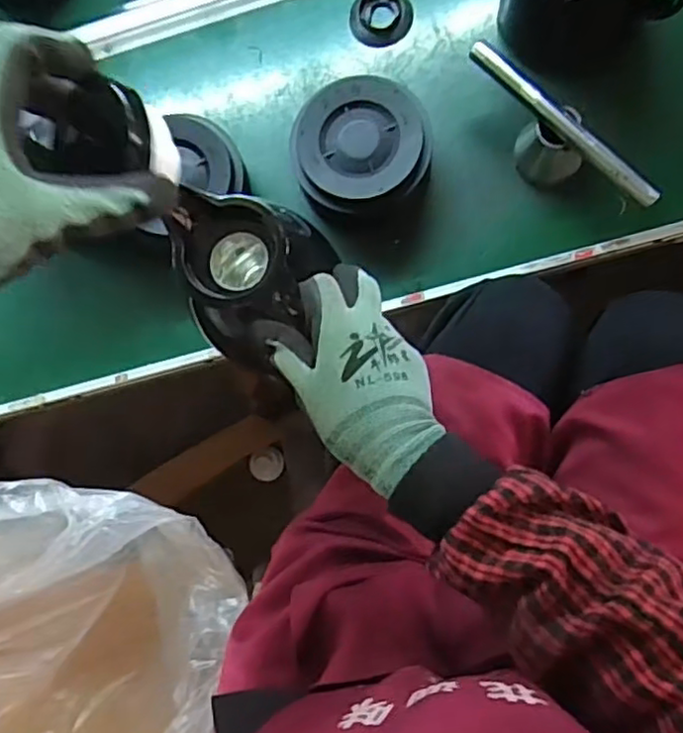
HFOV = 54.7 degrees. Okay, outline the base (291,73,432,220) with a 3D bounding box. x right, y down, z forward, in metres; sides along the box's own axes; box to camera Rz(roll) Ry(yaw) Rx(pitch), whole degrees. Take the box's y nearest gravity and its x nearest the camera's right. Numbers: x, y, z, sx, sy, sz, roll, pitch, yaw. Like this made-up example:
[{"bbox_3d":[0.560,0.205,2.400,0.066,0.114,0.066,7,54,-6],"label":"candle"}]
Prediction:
[{"bbox_3d":[0.016,-0.189,0.590,0.118,0.064,0.114,-1,84,8],"label":"base"}]

